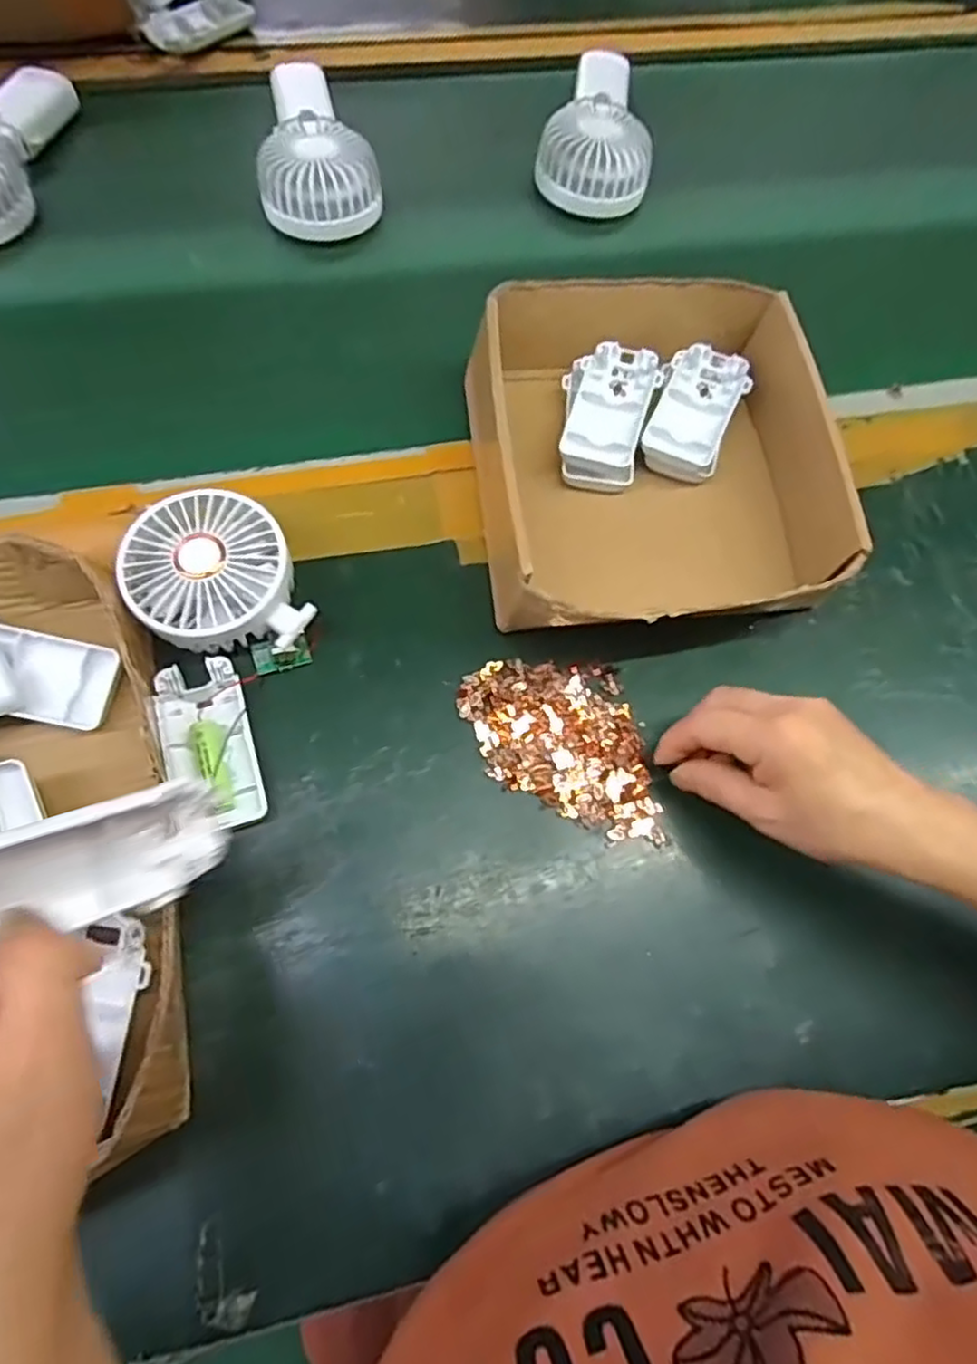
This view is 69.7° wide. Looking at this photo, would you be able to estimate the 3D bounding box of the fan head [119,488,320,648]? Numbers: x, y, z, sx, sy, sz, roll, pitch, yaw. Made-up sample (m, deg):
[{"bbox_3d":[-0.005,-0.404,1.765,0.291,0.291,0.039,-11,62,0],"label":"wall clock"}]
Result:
[{"bbox_3d":[-0.153,-0.054,0.396,0.087,0.045,0.098,-24,72,-11],"label":"fan head"}]

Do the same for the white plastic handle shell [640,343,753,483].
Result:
[{"bbox_3d":[0.134,-0.174,0.462,0.050,0.031,0.095,21,70,5],"label":"white plastic handle shell"}]

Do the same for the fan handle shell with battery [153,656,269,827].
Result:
[{"bbox_3d":[-0.150,0.034,0.379,0.045,0.018,0.095,-18,71,-9],"label":"fan handle shell with battery"}]

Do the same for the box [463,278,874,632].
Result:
[{"bbox_3d":[0.094,-0.141,0.429,0.199,0.072,0.208,-6,70,-5],"label":"box"}]

